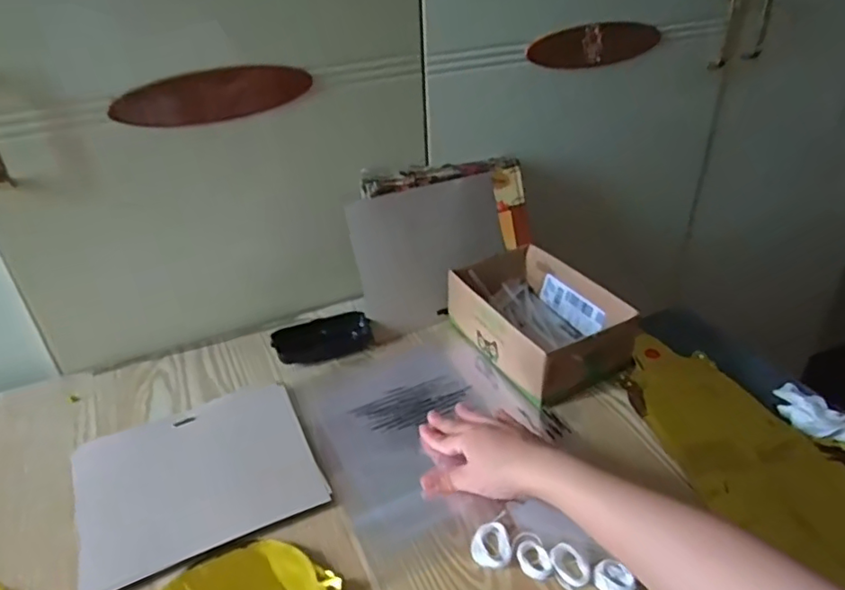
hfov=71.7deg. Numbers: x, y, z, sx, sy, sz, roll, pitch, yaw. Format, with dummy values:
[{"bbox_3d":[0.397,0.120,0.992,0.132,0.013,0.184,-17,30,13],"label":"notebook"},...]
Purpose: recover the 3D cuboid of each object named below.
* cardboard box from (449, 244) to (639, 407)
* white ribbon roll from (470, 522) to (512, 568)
[{"bbox_3d":[0.125,0.025,0.651,0.135,0.068,0.192,-19,37,-24],"label":"cardboard box"},{"bbox_3d":[0.053,0.194,0.454,0.030,0.007,0.035,-4,33,-3],"label":"white ribbon roll"}]

